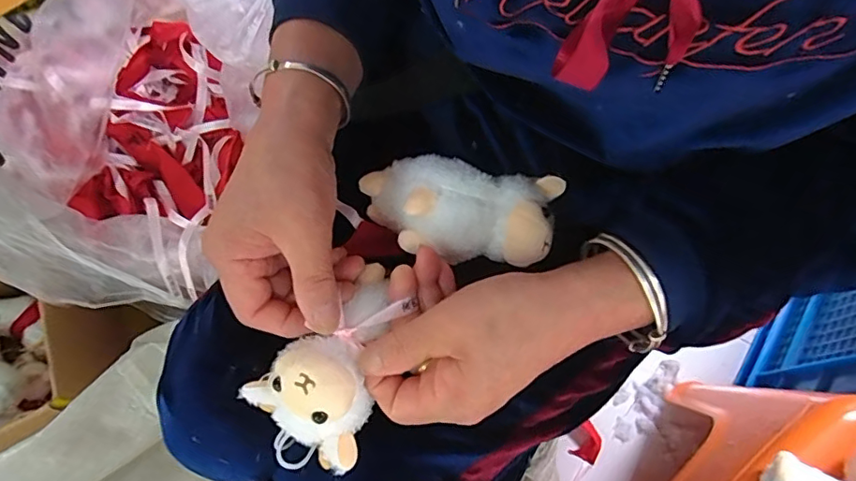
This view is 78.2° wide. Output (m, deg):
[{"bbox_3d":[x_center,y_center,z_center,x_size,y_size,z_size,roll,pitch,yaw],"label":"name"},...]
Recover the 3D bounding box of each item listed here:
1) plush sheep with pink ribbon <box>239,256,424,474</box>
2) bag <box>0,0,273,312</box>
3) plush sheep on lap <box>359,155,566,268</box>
[{"bbox_3d":[-0.057,0.071,0.306,0.067,0.064,0.117,19,71,9],"label":"plush sheep with pink ribbon"},{"bbox_3d":[-0.313,-0.134,0.546,0.289,0.151,0.387,18,71,9],"label":"bag"},{"bbox_3d":[0.019,-0.021,0.343,0.126,0.047,0.063,6,69,5],"label":"plush sheep on lap"}]

